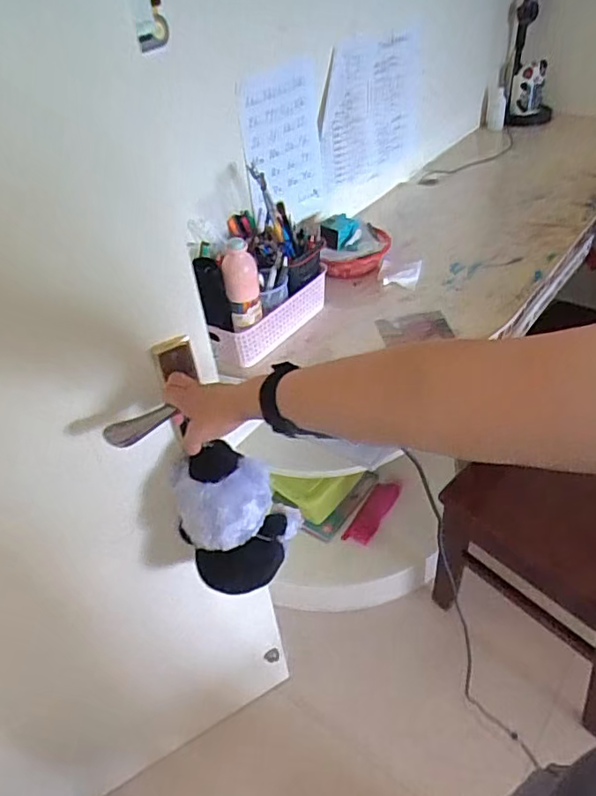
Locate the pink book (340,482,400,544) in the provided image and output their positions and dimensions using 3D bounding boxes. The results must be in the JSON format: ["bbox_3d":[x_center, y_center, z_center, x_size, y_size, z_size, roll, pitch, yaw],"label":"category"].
[{"bbox_3d":[0.202,0.307,1.521,0.071,0.191,0.020,33,4,-11],"label":"pink book"}]

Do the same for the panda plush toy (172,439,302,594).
[{"bbox_3d":[-0.078,0.171,0.783,0.163,0.185,0.115,-5,46,-5],"label":"panda plush toy"}]

